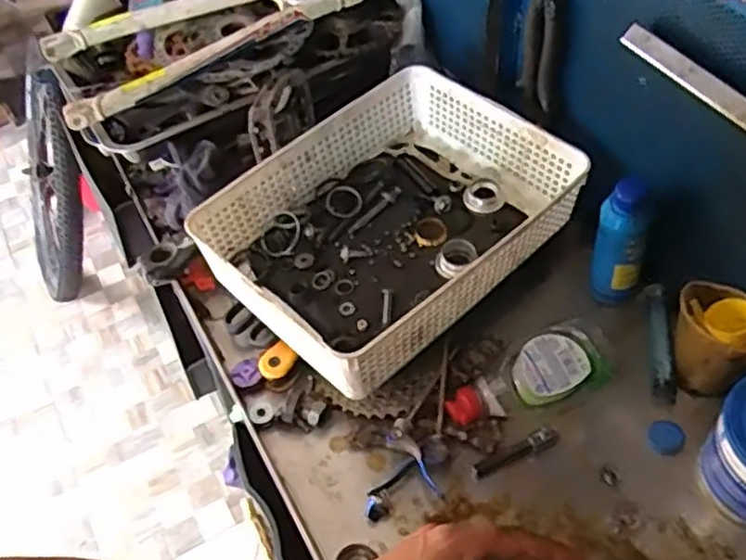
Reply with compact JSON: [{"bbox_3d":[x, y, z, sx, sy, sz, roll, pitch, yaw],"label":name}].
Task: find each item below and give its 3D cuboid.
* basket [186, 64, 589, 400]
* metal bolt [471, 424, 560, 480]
[{"bbox_3d":[0.017,-0.062,0.718,0.329,0.083,0.248,-38,57,-22],"label":"basket"},{"bbox_3d":[0.130,0.154,0.638,0.087,0.020,0.016,-23,53,-12],"label":"metal bolt"}]

